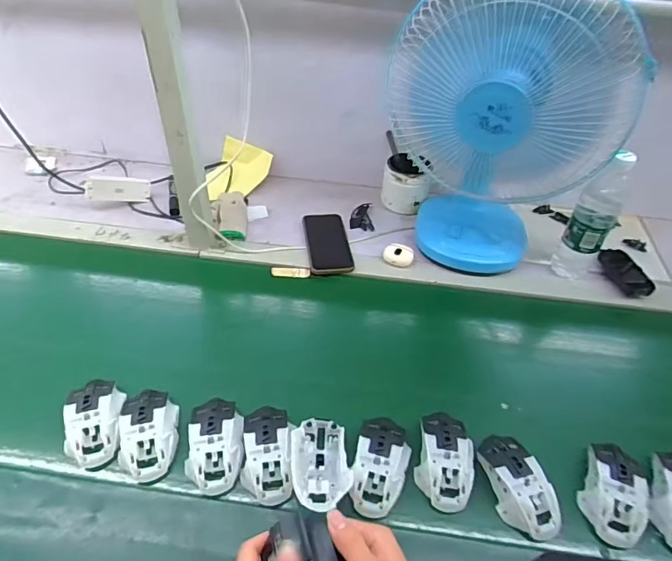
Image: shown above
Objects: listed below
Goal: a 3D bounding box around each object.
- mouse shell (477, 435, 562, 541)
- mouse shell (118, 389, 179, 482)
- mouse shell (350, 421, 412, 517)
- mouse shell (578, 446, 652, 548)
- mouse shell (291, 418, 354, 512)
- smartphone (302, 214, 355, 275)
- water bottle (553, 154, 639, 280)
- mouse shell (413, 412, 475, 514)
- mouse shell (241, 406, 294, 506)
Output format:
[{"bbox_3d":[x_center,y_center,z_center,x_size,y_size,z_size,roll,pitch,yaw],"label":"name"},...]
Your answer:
[{"bbox_3d":[0.211,0.235,0.540,0.060,0.035,0.114,-13,45,-17],"label":"mouse shell"},{"bbox_3d":[-0.228,0.182,0.562,0.064,0.032,0.109,-6,44,-10],"label":"mouse shell"},{"bbox_3d":[0.054,0.212,0.547,0.061,0.033,0.119,12,44,9],"label":"mouse shell"},{"bbox_3d":[0.332,0.243,0.545,0.072,0.042,0.124,19,45,16],"label":"mouse shell"},{"bbox_3d":[-0.018,0.213,0.538,0.065,0.035,0.111,-4,43,-8],"label":"mouse shell"},{"bbox_3d":[-0.015,-0.070,0.846,0.077,0.015,0.159,-4,44,-8],"label":"smartphone"},{"bbox_3d":[0.425,-0.102,0.766,0.063,0.240,0.080,29,49,25],"label":"water bottle"},{"bbox_3d":[0.132,0.212,0.557,0.064,0.036,0.112,11,43,8],"label":"mouse shell"},{"bbox_3d":[-0.081,0.203,0.550,0.057,0.034,0.107,-1,43,-5],"label":"mouse shell"}]

